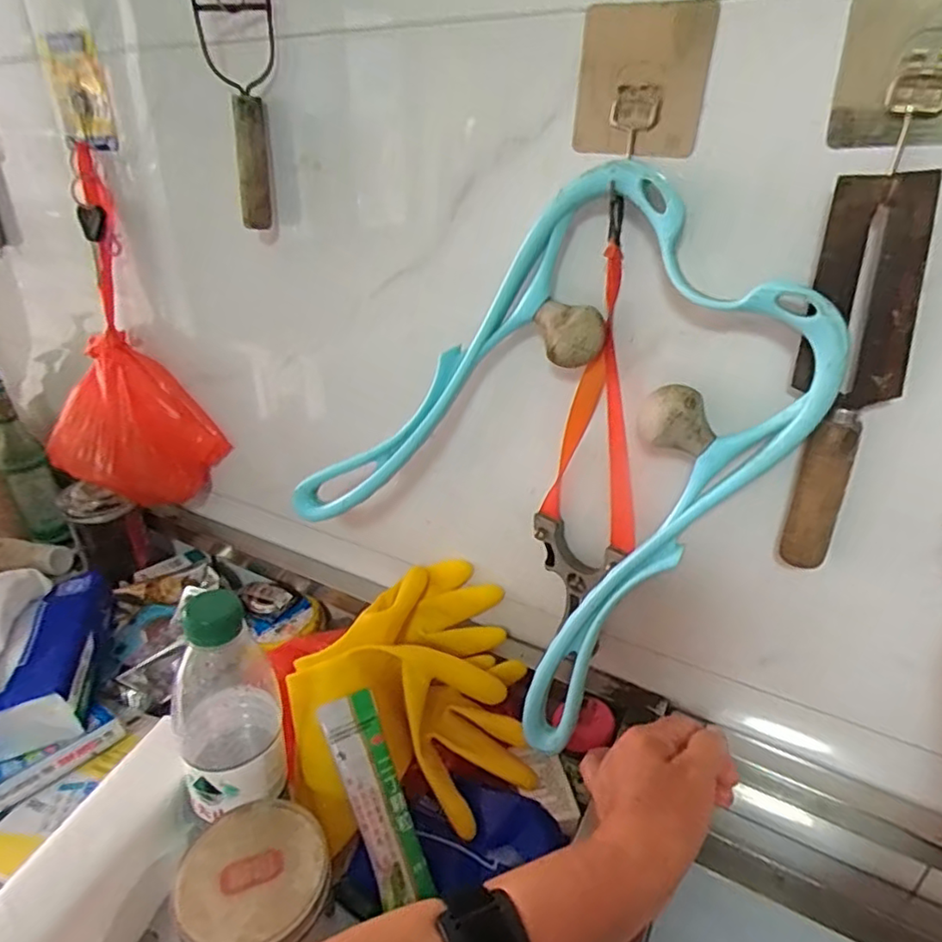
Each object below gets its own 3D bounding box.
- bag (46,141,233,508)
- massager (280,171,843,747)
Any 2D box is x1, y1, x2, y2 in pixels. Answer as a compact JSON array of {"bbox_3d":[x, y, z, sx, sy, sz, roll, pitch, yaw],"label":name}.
[{"bbox_3d":[-0.330,-0.100,0.572,0.131,0.317,0.119,-20,34,-34],"label":"bag"},{"bbox_3d":[0.035,-0.005,0.404,0.317,0.340,0.101,18,32,29],"label":"massager"}]

